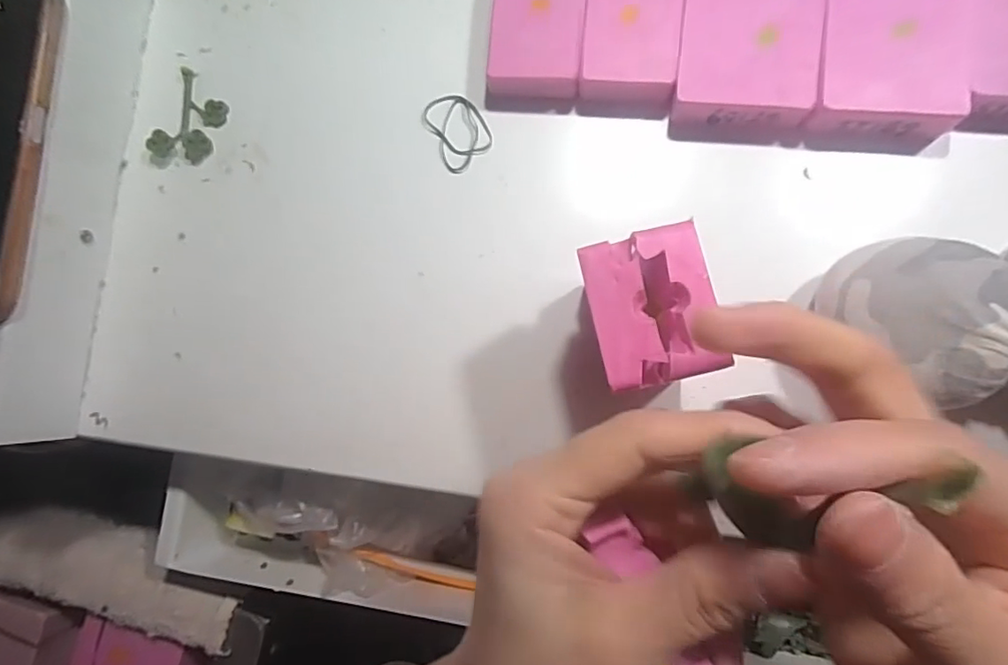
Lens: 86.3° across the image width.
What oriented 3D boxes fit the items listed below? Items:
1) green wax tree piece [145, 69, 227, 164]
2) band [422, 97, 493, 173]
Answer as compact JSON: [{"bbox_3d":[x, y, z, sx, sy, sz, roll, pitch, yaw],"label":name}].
[{"bbox_3d":[-0.166,-0.114,0.286,0.032,0.008,0.048,23,88,9],"label":"green wax tree piece"},{"bbox_3d":[-0.023,-0.102,0.268,0.027,0.004,0.039,-28,82,4],"label":"band"}]

